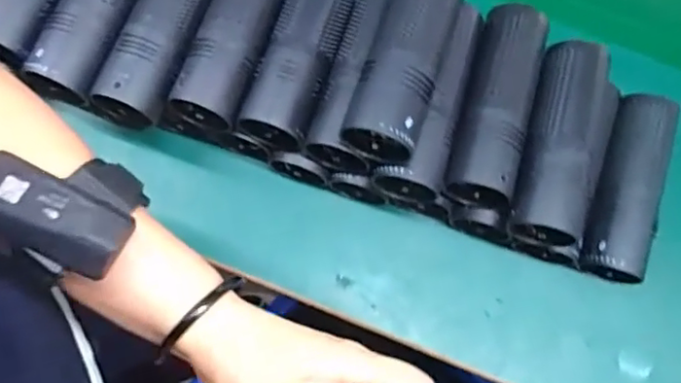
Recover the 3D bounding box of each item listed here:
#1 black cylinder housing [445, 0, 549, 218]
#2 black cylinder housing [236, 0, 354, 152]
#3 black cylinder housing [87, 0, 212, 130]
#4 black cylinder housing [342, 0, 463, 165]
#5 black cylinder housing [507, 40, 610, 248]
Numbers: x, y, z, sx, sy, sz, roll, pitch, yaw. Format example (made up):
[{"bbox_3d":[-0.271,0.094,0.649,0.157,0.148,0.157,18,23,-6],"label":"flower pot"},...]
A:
[{"bbox_3d":[0.126,-0.073,0.490,0.055,0.050,0.168,16,77,2],"label":"black cylinder housing"},{"bbox_3d":[-0.030,-0.120,0.501,0.054,0.048,0.164,19,77,3],"label":"black cylinder housing"},{"bbox_3d":[-0.145,-0.136,0.501,0.063,0.055,0.166,19,77,3],"label":"black cylinder housing"},{"bbox_3d":[0.051,-0.103,0.450,0.051,0.061,0.159,19,77,3],"label":"black cylinder housing"},{"bbox_3d":[0.172,-0.042,0.480,0.054,0.046,0.160,11,77,1],"label":"black cylinder housing"}]

